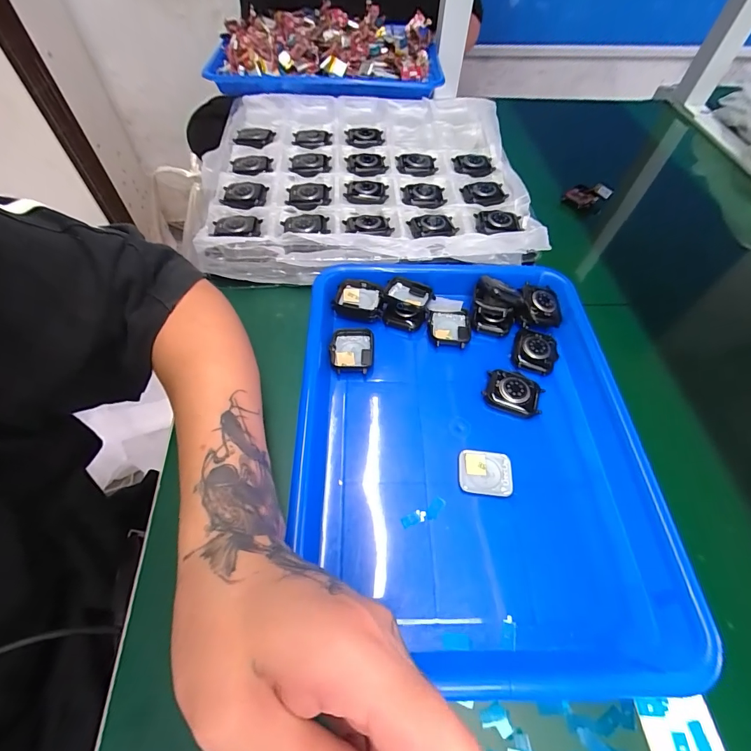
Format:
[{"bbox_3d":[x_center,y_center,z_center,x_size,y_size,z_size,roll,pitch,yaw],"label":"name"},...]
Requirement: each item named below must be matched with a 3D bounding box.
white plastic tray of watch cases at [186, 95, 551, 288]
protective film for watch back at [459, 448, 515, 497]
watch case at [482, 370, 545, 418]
[{"bbox_3d":[-0.031,-0.253,0.465,0.380,0.034,0.328,-1,56,-3],"label":"white plastic tray of watch cases"},{"bbox_3d":[0.082,0.073,0.290,0.038,0.007,0.032,7,56,3],"label":"protective film for watch back"},{"bbox_3d":[0.116,0.014,0.325,0.046,0.009,0.035,23,58,13],"label":"watch case"}]

